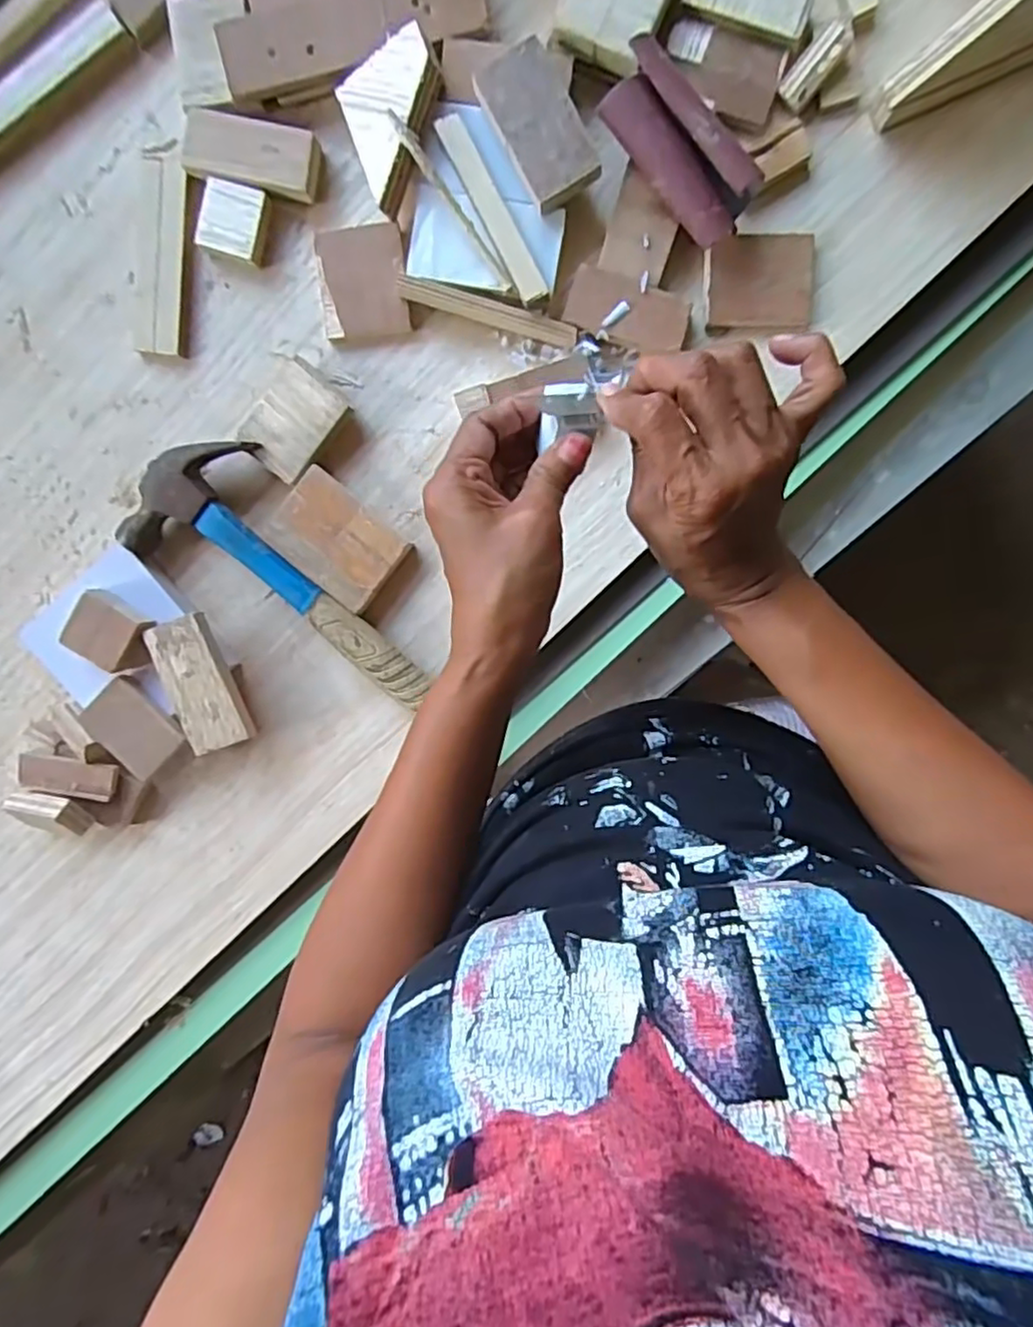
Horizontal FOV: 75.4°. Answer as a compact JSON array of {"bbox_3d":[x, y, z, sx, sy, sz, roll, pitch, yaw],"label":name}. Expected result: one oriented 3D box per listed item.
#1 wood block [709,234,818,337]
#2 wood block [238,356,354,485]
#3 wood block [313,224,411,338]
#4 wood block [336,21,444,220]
[{"bbox_3d":[0.152,-0.237,0.416,0.065,0.010,0.054,0,97,3],"label":"wood block"},{"bbox_3d":[-0.145,-0.158,0.436,0.050,0.017,0.066,43,97,-3],"label":"wood block"},{"bbox_3d":[-0.099,-0.245,0.430,0.055,0.007,0.066,-6,97,4],"label":"wood block"},{"bbox_3d":[-0.068,-0.324,0.398,0.062,0.025,0.082,-20,96,5],"label":"wood block"}]

